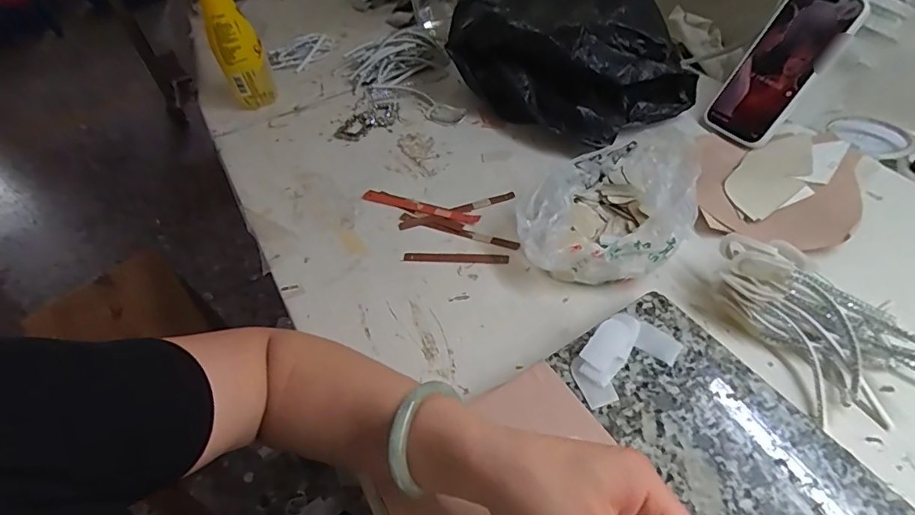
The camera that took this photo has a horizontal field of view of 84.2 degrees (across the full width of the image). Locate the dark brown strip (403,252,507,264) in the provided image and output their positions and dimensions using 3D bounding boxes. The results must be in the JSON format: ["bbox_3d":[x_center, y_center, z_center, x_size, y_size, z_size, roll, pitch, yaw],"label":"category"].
[{"bbox_3d":[-0.002,0.000,0.518,0.106,0.005,0.013,0,49,7],"label":"dark brown strip"}]

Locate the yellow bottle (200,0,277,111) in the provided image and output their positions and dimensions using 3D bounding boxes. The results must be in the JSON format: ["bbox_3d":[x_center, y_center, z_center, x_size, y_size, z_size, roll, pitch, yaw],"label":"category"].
[{"bbox_3d":[-0.302,-0.298,0.675,0.059,0.212,0.063,-24,50,-11],"label":"yellow bottle"}]

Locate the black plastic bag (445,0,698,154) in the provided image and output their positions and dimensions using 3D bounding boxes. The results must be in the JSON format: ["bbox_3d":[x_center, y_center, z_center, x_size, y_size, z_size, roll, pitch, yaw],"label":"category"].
[{"bbox_3d":[0.156,-0.272,0.656,0.293,0.119,0.231,25,58,27],"label":"black plastic bag"}]

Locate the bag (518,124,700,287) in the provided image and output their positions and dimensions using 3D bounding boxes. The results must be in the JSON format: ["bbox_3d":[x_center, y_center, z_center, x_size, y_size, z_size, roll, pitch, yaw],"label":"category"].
[{"bbox_3d":[0.143,-0.054,0.499,0.159,0.072,0.165,5,49,11],"label":"bag"}]

